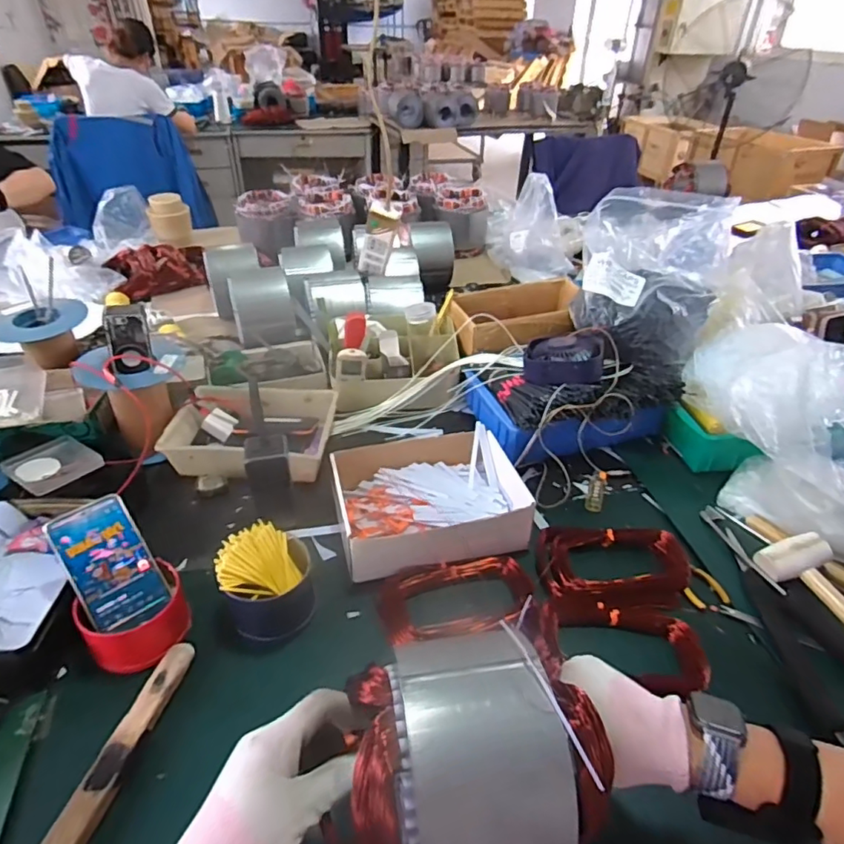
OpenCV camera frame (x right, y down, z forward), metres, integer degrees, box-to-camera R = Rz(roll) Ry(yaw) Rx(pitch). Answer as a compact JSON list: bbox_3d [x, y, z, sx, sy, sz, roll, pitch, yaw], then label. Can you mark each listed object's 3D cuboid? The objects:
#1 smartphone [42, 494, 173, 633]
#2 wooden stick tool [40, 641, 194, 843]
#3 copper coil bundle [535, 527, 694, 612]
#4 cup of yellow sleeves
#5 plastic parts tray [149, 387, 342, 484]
[{"bbox_3d":[-0.337,0.154,0.589,0.076,0.012,0.140,-28,87,-38],"label":"smartphone"},{"bbox_3d":[-0.282,0.318,0.471,0.031,0.016,0.275,9,38,9],"label":"wooden stick tool"},{"bbox_3d":[0.243,0.185,0.688,0.188,0.028,0.119,1,37,-1],"label":"copper coil bundle"},{"bbox_3d":[-0.175,0.182,0.621,0.098,0.080,0.105,1,37,-1],"label":"cup of yellow sleeves"},{"bbox_3d":[-0.266,0.015,0.868,0.247,0.054,0.184,6,37,5],"label":"plastic parts tray"}]

